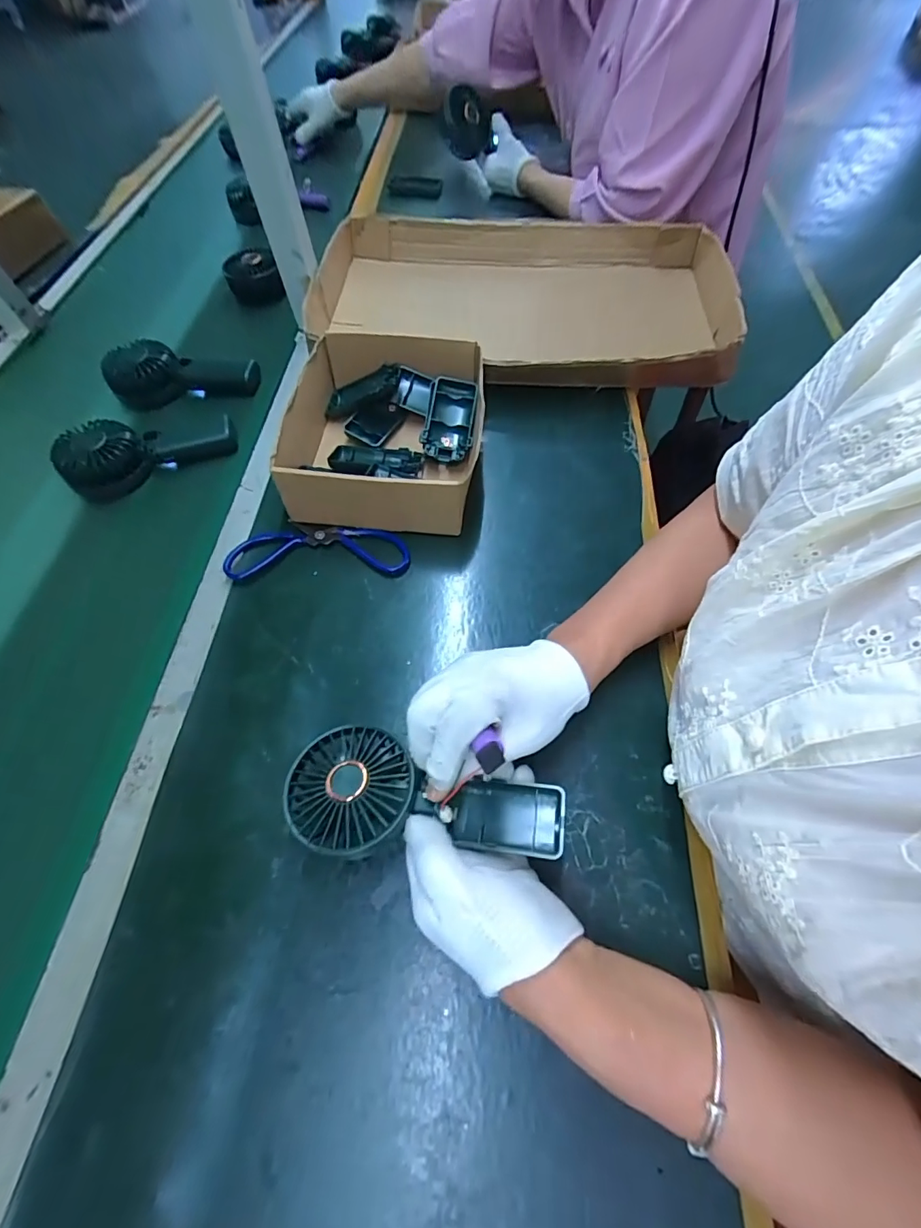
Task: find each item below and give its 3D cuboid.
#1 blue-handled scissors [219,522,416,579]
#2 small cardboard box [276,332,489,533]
[{"bbox_3d":[-0.136,-0.064,0.461,0.170,0.017,0.060,-4,60,0],"label":"blue-handled scissors"},{"bbox_3d":[-0.071,-0.192,0.499,0.176,0.079,0.217,2,61,5],"label":"small cardboard box"}]

